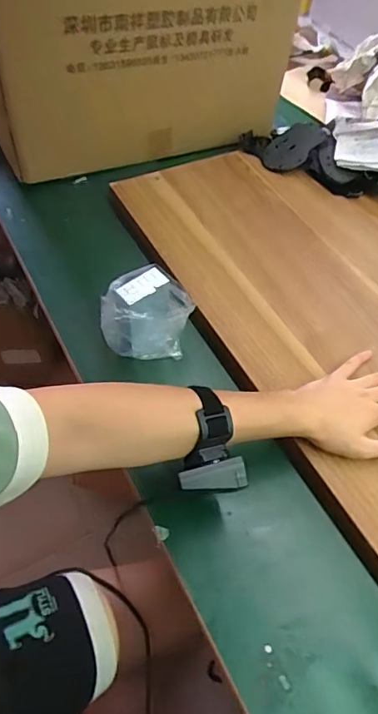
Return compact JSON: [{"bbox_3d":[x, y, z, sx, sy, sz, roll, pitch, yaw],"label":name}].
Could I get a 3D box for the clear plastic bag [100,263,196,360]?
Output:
[{"bbox_3d":[-0.049,-0.047,0.602,0.117,0.127,0.055,-32,61,-20],"label":"clear plastic bag"}]

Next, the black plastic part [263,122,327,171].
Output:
[{"bbox_3d":[0.184,-0.372,0.853,0.118,0.011,0.069,-41,71,1],"label":"black plastic part"}]

